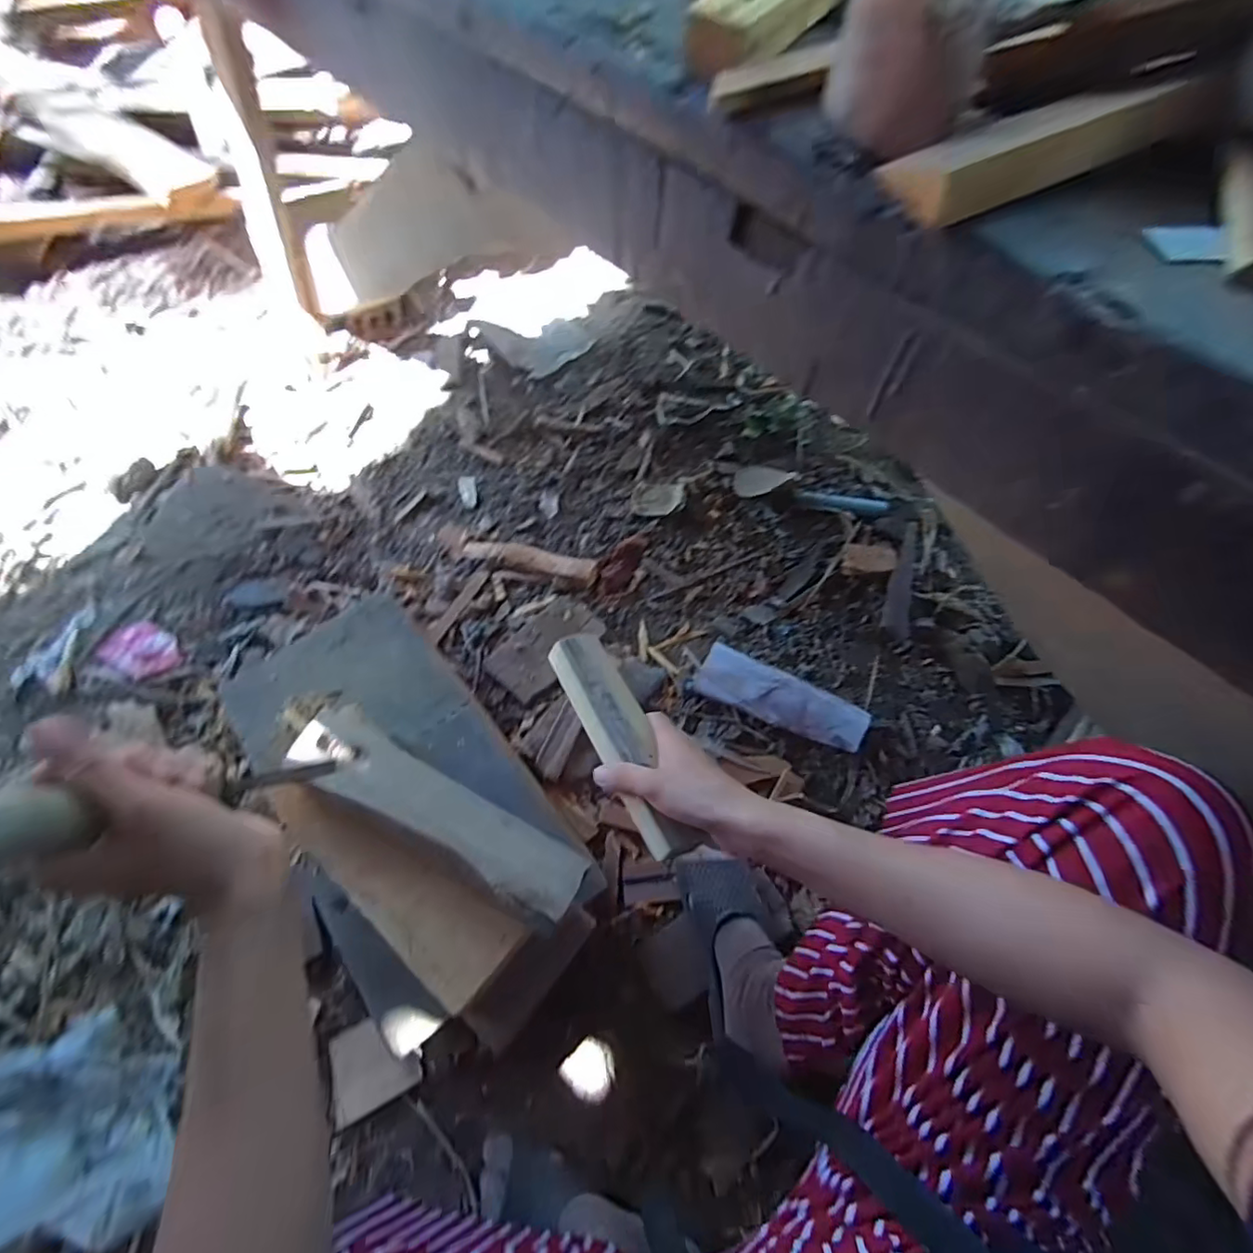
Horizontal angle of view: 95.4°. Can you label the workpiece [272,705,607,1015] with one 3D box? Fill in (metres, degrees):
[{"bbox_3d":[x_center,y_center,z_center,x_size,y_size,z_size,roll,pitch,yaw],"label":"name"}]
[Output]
[{"bbox_3d":[-0.182,0.188,0.482,0.283,0.071,0.149,32,65,13],"label":"workpiece"}]

